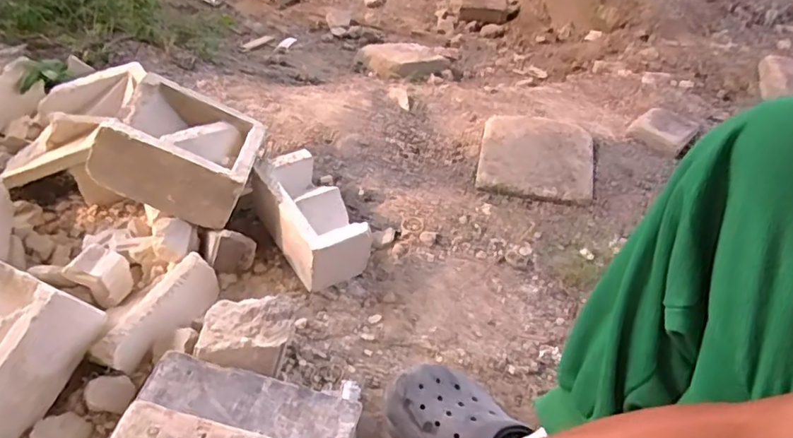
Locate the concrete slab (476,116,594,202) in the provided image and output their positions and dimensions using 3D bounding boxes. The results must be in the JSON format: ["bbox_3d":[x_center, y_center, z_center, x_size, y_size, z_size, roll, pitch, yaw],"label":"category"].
[{"bbox_3d":[0.258,-0.120,1.035,0.199,0.044,0.192,12,45,4],"label":"concrete slab"}]

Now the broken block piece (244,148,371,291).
[{"bbox_3d":[-0.138,-0.002,0.880,0.106,0.110,0.203,-25,53,-28],"label":"broken block piece"}]

